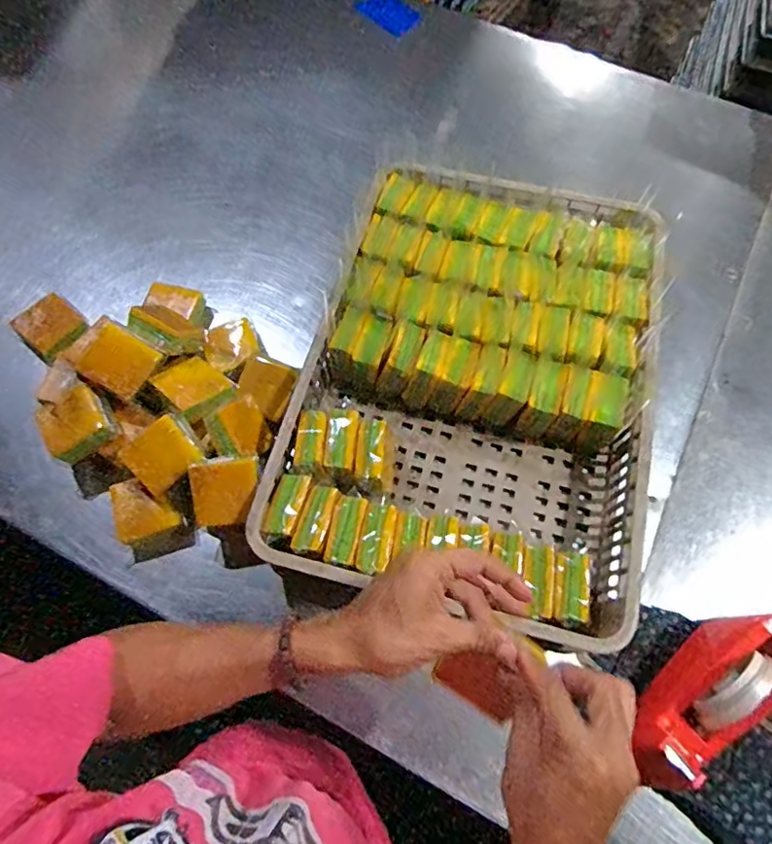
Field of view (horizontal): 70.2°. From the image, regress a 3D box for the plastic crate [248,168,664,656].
[{"bbox_3d":[0.121,-0.057,0.709,0.400,0.096,0.571,15,67,7],"label":"plastic crate"}]

